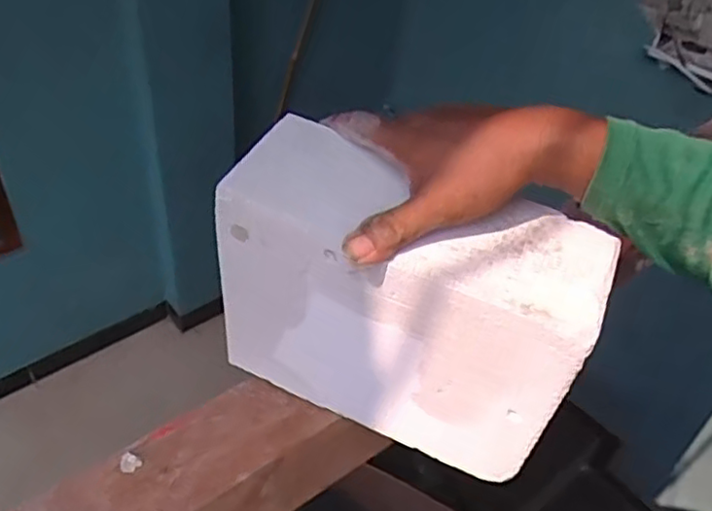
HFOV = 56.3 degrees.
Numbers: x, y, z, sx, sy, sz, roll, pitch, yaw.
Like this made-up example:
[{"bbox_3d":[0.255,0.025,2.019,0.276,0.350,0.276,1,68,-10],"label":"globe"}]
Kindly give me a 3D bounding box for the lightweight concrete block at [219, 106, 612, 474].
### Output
[{"bbox_3d":[0.033,0.040,0.495,0.247,0.208,0.091,20,44,14],"label":"lightweight concrete block"}]

